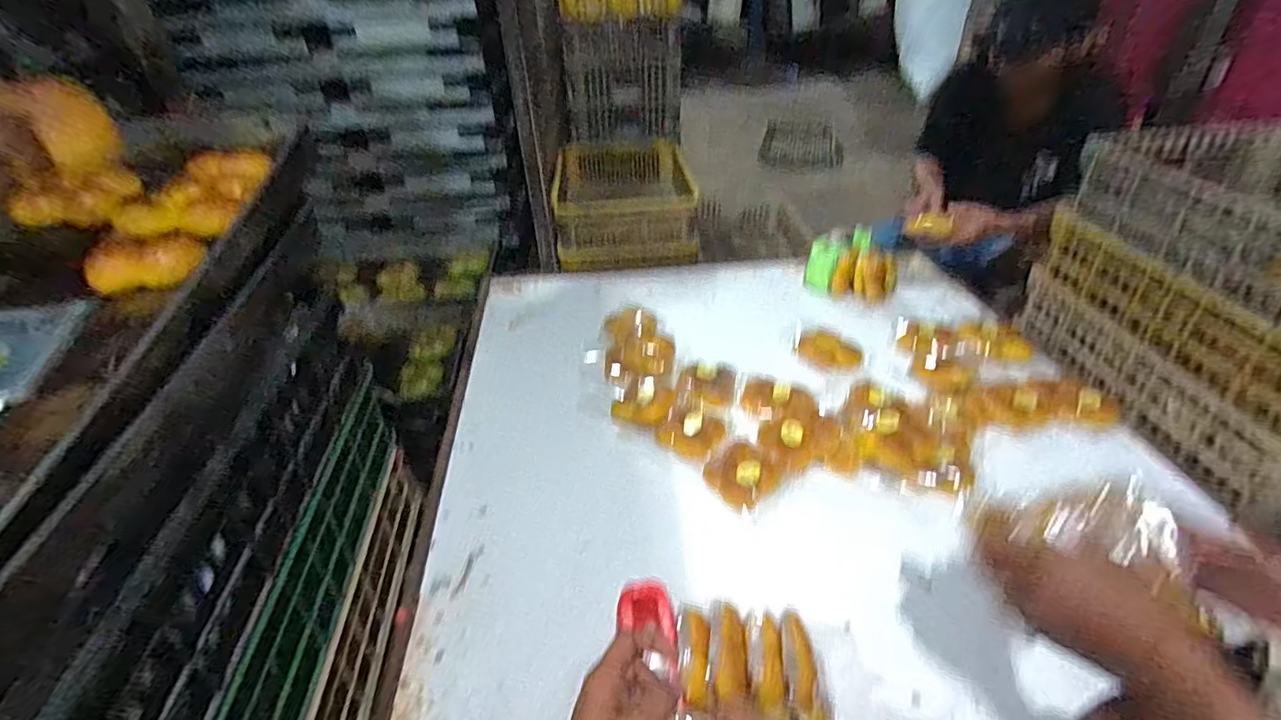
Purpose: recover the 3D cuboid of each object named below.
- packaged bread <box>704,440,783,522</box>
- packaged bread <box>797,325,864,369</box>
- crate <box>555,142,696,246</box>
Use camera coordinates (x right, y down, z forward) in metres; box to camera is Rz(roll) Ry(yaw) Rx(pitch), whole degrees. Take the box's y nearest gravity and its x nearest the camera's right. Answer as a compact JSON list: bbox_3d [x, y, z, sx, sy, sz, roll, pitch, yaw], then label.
[{"bbox_3d":[0.161,0.179,0.890,0.119,0.037,0.116,25,45,31],"label":"packaged bread"},{"bbox_3d":[0.381,-0.024,1.138,0.143,0.035,0.093,16,41,23],"label":"packaged bread"},{"bbox_3d":[-0.040,-0.524,1.777,0.429,0.174,0.650,-4,37,-2],"label":"crate"}]

